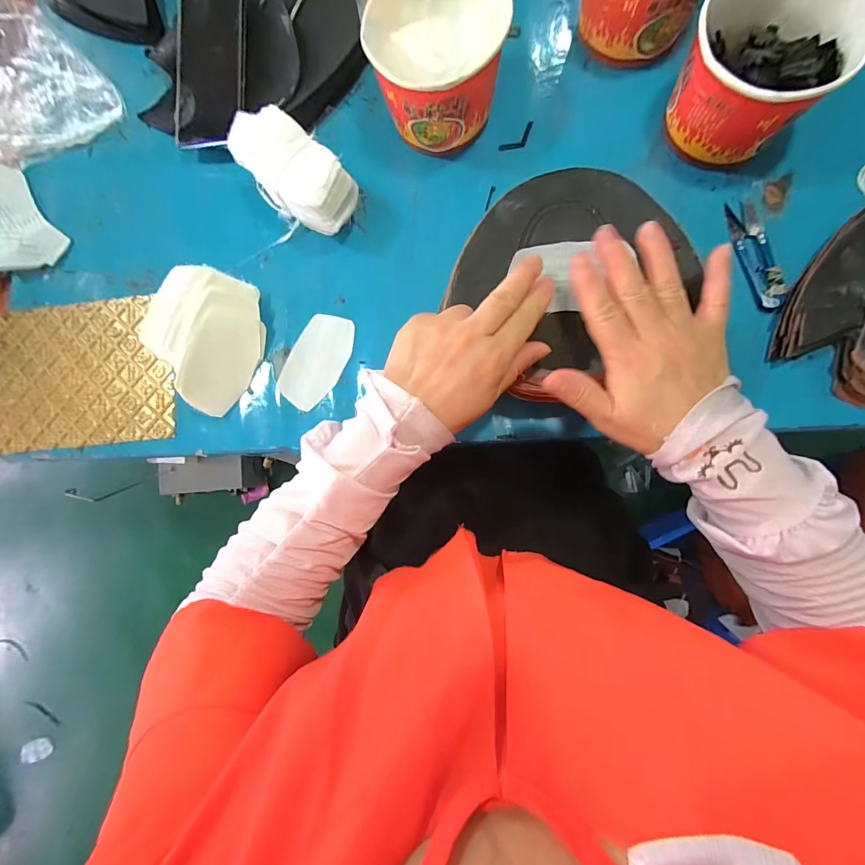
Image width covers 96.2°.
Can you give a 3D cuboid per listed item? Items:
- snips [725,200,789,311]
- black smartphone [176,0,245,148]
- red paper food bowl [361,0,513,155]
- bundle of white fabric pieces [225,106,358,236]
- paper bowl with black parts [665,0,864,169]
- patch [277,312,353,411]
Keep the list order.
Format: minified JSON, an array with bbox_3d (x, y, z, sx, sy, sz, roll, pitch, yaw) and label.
[{"bbox_3d":[0.294,-0.162,0.351,0.026,0.012,0.102,-13,84,4],"label":"snips"},{"bbox_3d":[-0.225,-0.375,0.393,0.073,0.010,0.159,1,85,5],"label":"black smartphone"},{"bbox_3d":[0.007,-0.331,0.351,0.110,0.091,0.115,0,85,5],"label":"red paper food bowl"},{"bbox_3d":[-0.122,-0.237,0.365,0.112,0.069,0.063,42,89,7],"label":"bundle of white fabric pieces"},{"bbox_3d":[0.268,-0.301,0.328,0.113,0.087,0.113,0,85,5],"label":"paper bowl with black parts"},{"bbox_3d":[-0.114,-0.071,0.383,0.053,0.004,0.095,27,87,4],"label":"patch"}]

